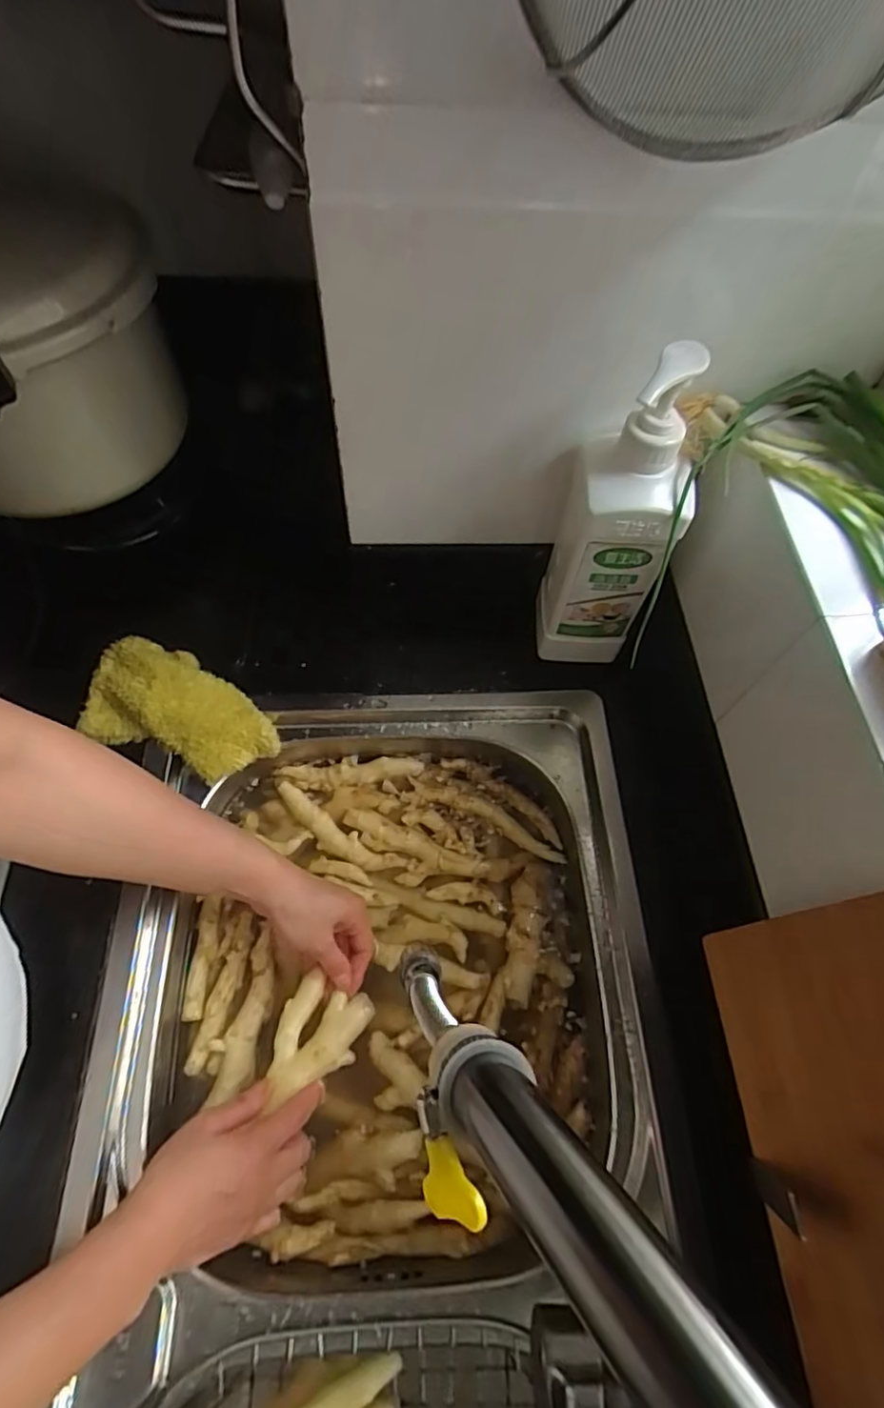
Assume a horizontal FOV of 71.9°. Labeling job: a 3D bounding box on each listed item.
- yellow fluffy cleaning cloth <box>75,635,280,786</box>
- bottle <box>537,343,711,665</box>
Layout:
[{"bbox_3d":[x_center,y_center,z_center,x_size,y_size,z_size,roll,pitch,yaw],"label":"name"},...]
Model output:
[{"bbox_3d":[-0.230,0.008,0.535,0.163,0.043,0.092,22,64,9],"label":"yellow fluffy cleaning cloth"},{"bbox_3d":[0.134,-0.132,0.476,0.085,0.272,0.061,12,63,4],"label":"bottle"}]

